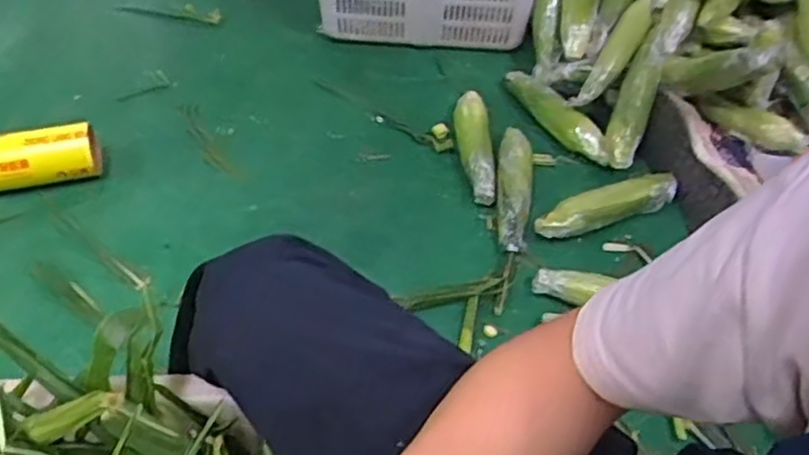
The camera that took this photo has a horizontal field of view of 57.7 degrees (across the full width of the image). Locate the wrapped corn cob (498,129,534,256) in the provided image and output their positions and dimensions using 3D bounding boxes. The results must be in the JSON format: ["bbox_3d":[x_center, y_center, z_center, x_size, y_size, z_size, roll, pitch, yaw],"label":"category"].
[{"bbox_3d":[0.183,-0.074,1.222,0.058,0.063,0.285,8,51,3],"label":"wrapped corn cob"}]

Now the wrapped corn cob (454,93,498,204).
[{"bbox_3d":[0.121,-0.146,1.282,0.062,0.057,0.260,1,51,-3],"label":"wrapped corn cob"}]

